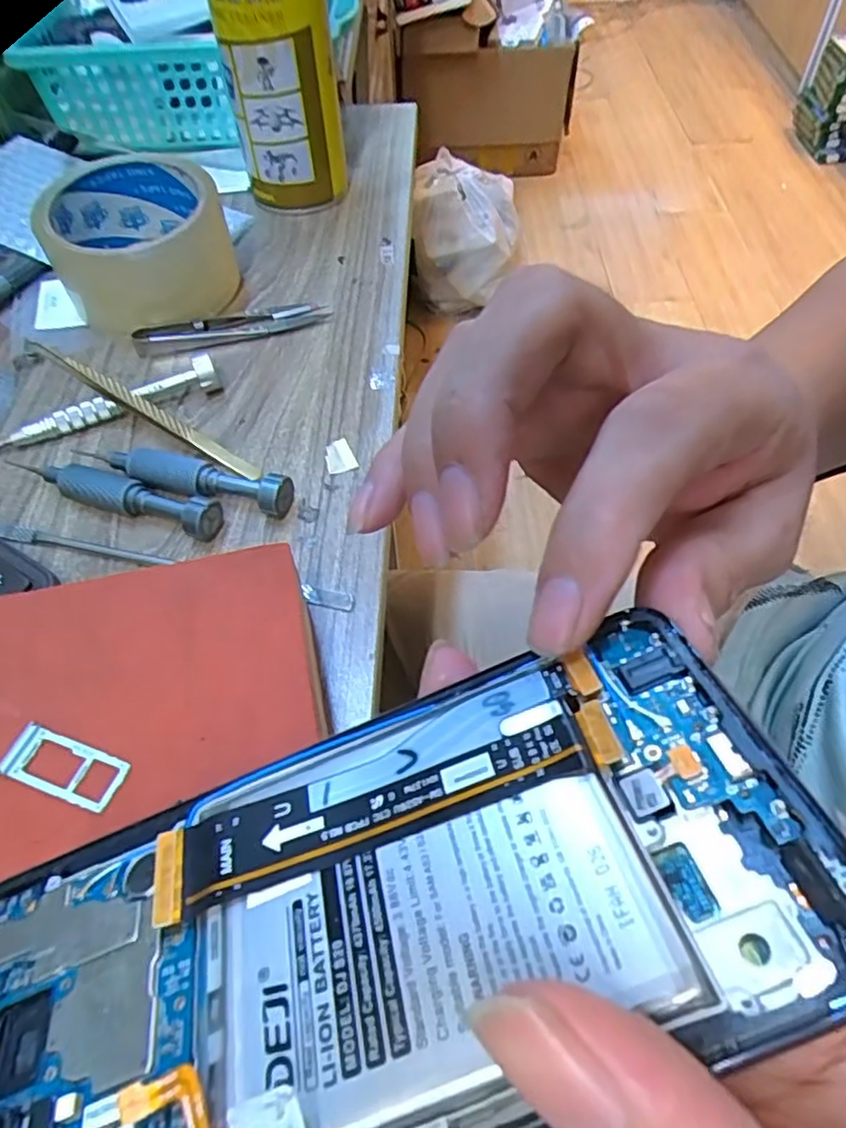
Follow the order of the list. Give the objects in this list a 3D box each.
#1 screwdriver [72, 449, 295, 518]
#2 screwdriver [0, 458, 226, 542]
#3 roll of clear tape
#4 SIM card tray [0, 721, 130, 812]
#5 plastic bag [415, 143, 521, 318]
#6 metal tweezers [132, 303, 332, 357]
[{"bbox_3d":[-0.107,-0.039,0.298,0.099,0.016,0.014,11,55,10],"label":"screwdriver"},{"bbox_3d":[-0.139,-0.032,0.294,0.110,0.017,0.015,16,56,13],"label":"screwdriver"},{"bbox_3d":[-0.159,-0.183,0.383,0.093,0.055,0.093,-1,54,1],"label":"roll of clear tape"},{"bbox_3d":[-0.101,0.056,0.189,0.036,0.004,0.015,15,56,13],"label":"SIM card tray"},{"bbox_3d":[0.099,-0.775,1.617,0.236,0.251,0.328,7,54,7],"label":"plastic bag"},{"bbox_3d":[-0.104,-0.131,0.370,0.105,0.009,0.021,-16,55,-10],"label":"metal tweezers"}]

